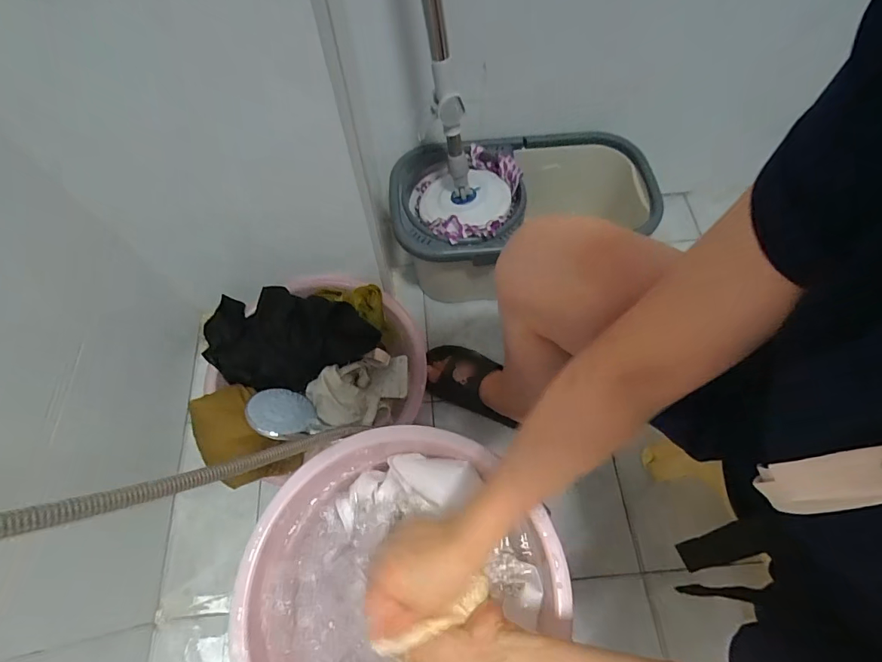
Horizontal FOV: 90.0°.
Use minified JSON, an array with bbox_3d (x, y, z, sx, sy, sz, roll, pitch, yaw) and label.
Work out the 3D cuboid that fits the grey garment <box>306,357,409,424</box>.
[{"bbox_3d":[-0.124,0.088,0.674,0.158,0.050,0.108,-16,64,-6],"label":"grey garment"}]

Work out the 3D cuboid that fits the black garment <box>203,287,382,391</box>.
[{"bbox_3d":[-0.246,0.010,0.694,0.288,0.106,0.158,6,64,4],"label":"black garment"}]

